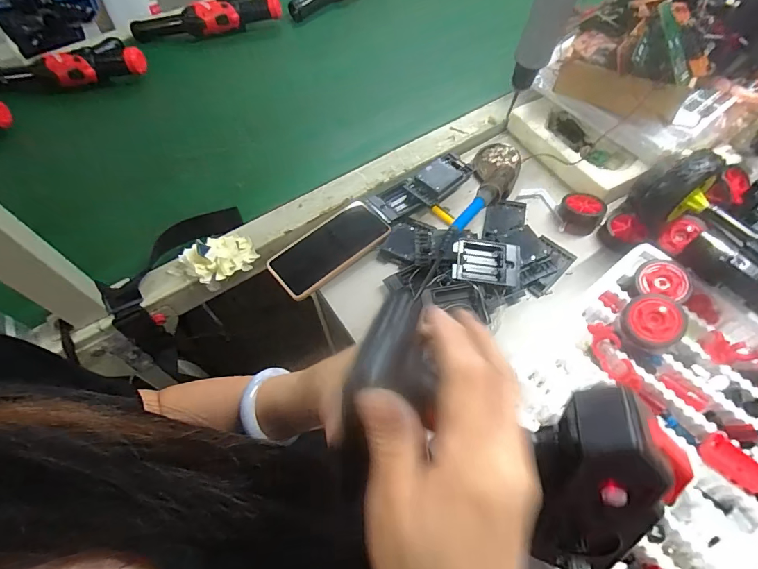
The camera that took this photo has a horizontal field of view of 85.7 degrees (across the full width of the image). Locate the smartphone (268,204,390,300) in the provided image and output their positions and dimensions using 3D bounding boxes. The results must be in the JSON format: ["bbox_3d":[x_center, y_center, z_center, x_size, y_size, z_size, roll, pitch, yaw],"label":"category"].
[{"bbox_3d":[-0.066,-0.048,0.550,0.160,0.015,0.075,-36,64,-17],"label":"smartphone"}]

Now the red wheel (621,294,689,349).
[{"bbox_3d":[0.293,0.041,0.439,0.056,0.031,0.055,-1,59,2],"label":"red wheel"}]

